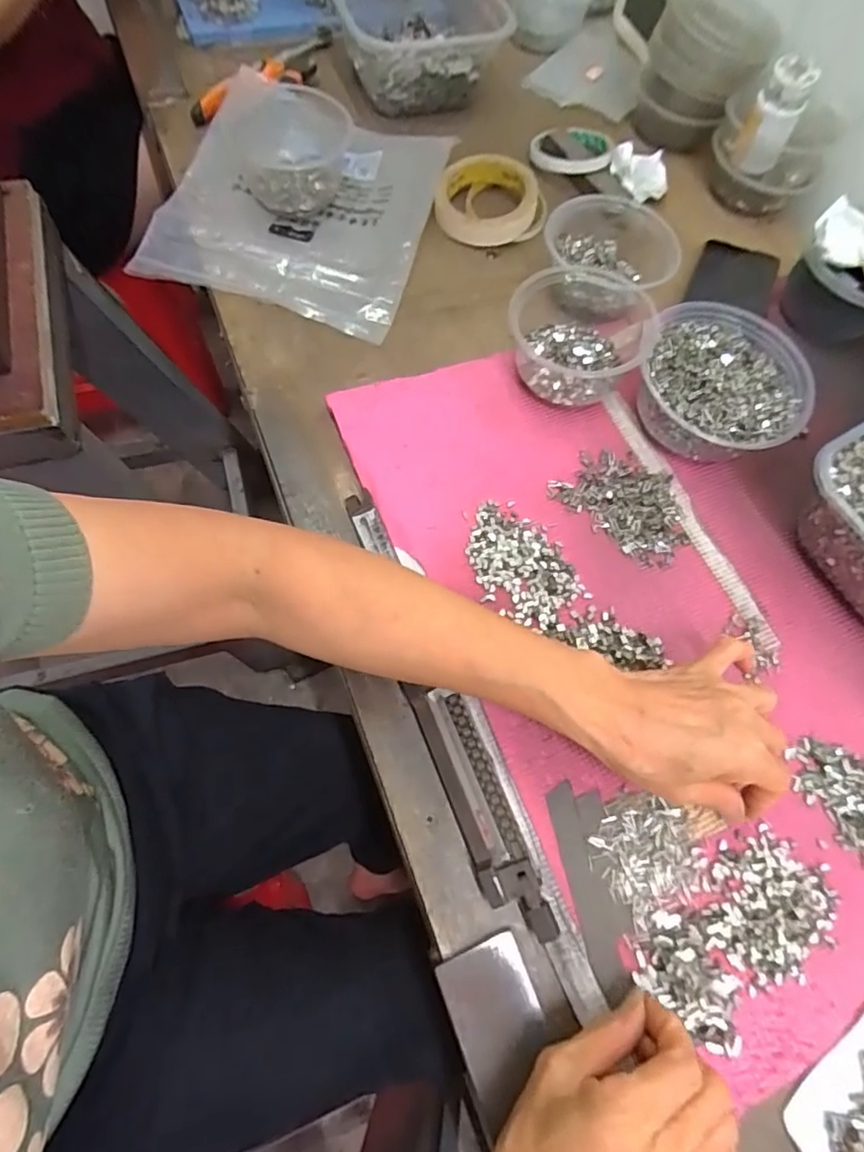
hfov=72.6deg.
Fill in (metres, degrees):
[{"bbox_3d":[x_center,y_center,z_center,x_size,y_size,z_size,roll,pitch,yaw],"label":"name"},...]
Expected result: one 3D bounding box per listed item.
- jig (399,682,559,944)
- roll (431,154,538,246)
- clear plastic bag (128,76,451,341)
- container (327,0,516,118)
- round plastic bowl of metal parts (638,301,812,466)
[{"bbox_3d":[0.029,0.143,0.364,0.033,0.017,0.154,-20,71,-10],"label":"jig"},{"bbox_3d":[0.056,-0.374,0.588,0.105,0.037,0.102,1,68,-2],"label":"roll"},{"bbox_3d":[-0.126,-0.364,0.560,0.240,0.032,0.269,14,68,3],"label":"clear plastic bag"},{"bbox_3d":[-0.019,-0.598,0.640,0.187,0.070,0.177,-1,68,-5],"label":"container"},{"bbox_3d":[0.231,-0.153,0.477,0.123,0.053,0.130,2,67,-5],"label":"round plastic bowl of metal parts"}]

